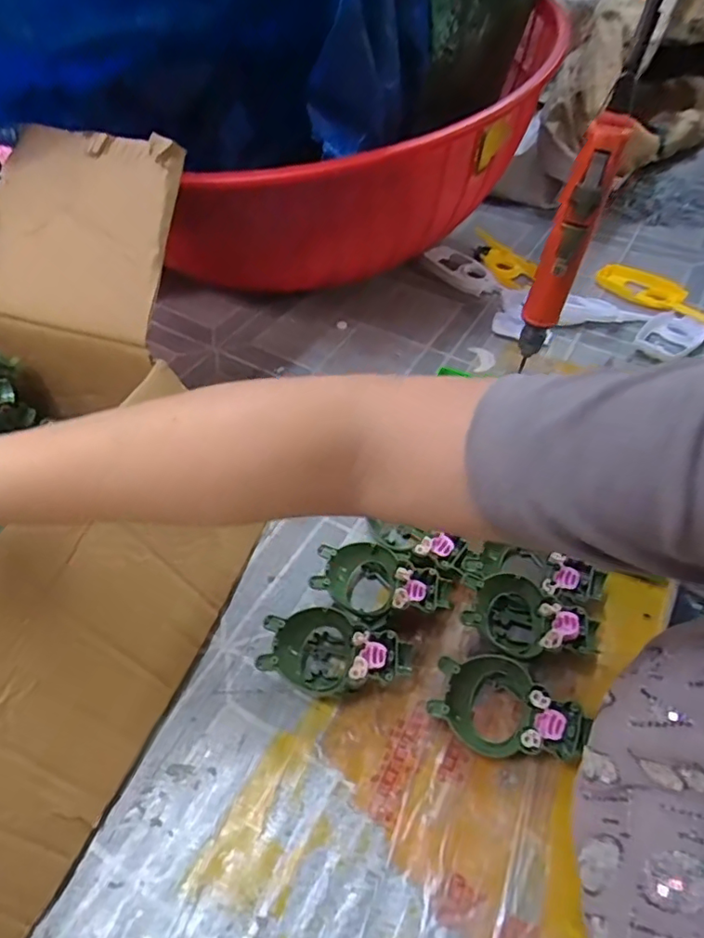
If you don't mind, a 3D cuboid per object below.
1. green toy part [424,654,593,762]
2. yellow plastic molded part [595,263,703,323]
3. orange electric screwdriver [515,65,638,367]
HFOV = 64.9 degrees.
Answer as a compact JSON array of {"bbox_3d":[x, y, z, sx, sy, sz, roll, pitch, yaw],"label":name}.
[{"bbox_3d":[0.102,0.159,0.367,0.096,0.031,0.055,11,50,8],"label":"green toy part"},{"bbox_3d":[0.394,-0.229,0.715,0.154,0.015,0.062,30,55,23],"label":"yellow plastic molded part"},{"bbox_3d":[0.171,-0.175,0.439,0.033,0.217,0.030,15,51,12],"label":"orange electric screwdriver"}]

